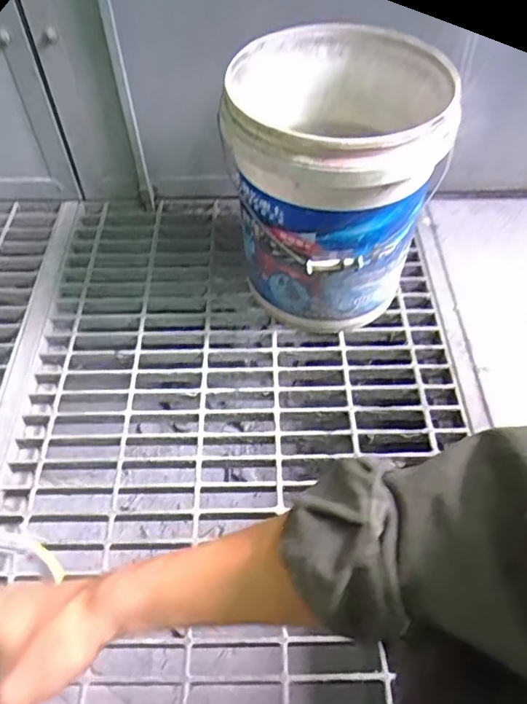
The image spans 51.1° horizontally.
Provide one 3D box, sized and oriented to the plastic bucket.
[{"bbox_3d":[0.101,-0.266,0.855,0.294,0.344,0.345,2,52,3],"label":"plastic bucket"}]

